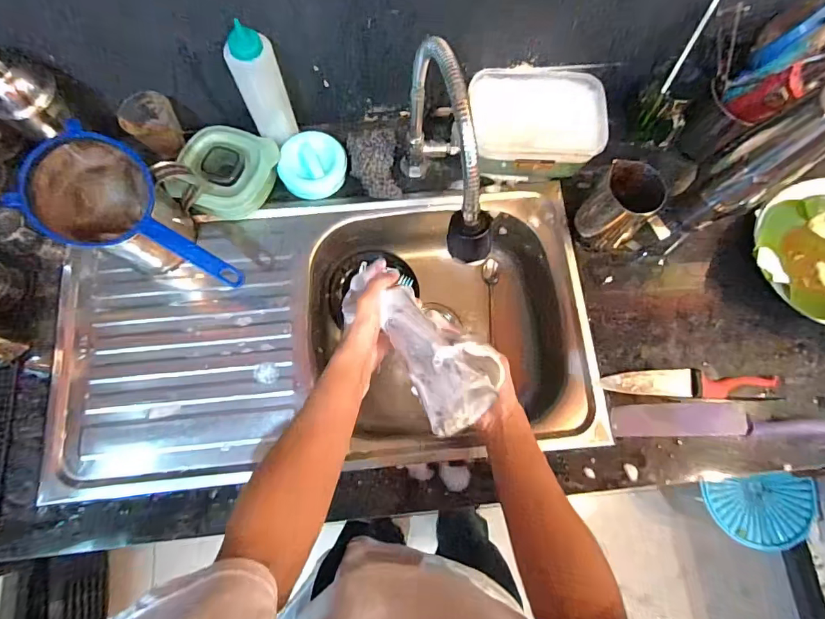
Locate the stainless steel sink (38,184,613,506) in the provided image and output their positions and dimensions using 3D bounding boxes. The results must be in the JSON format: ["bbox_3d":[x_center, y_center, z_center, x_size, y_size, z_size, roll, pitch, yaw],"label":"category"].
[{"bbox_3d":[-0.119,0.039,0.698,0.734,0.148,0.387,-5,76,-2],"label":"stainless steel sink"}]

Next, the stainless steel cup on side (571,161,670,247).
[{"bbox_3d":[0.302,-0.142,0.629,0.101,0.118,0.077,23,76,5],"label":"stainless steel cup on side"}]

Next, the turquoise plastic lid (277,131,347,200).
[{"bbox_3d":[-0.151,-0.219,0.690,0.100,0.035,0.100,0,84,-3],"label":"turquoise plastic lid"}]

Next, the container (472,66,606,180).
[{"bbox_3d":[0.183,-0.278,0.689,0.199,0.075,0.153,-3,76,-2],"label":"container"}]

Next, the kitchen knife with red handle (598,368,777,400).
[{"bbox_3d":[0.384,0.103,0.621,0.236,0.015,0.039,3,75,0],"label":"kitchen knife with red handle"}]

